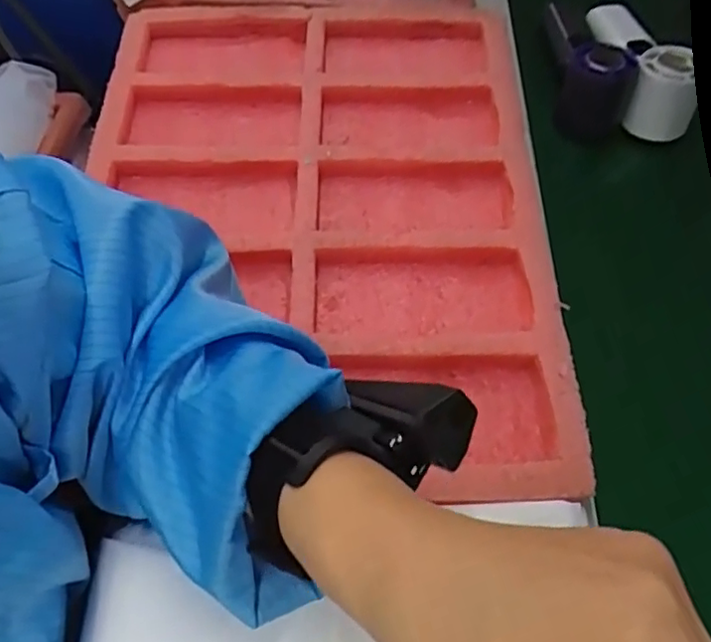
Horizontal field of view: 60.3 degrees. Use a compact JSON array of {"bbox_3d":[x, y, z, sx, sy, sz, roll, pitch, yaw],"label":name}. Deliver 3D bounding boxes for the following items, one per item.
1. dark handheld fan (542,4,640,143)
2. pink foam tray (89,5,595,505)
[{"bbox_3d":[0.194,-0.218,0.514,0.055,0.058,0.128,3,62,1],"label":"dark handheld fan"},{"bbox_3d":[-0.035,-0.092,0.438,0.339,0.045,0.412,1,62,0],"label":"pink foam tray"}]

